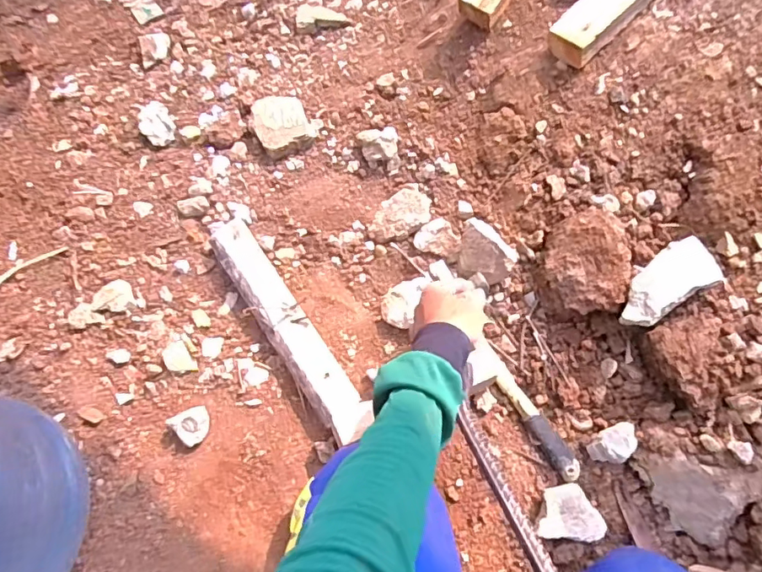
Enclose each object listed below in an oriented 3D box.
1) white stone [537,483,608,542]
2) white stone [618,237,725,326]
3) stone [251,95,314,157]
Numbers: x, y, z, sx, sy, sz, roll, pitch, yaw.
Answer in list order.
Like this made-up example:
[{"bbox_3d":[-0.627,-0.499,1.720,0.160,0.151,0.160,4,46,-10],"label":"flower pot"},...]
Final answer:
[{"bbox_3d":[0.234,0.280,0.644,0.083,0.015,0.064,3,62,1],"label":"white stone"},{"bbox_3d":[0.352,-0.001,0.634,0.132,0.023,0.066,-42,69,-4],"label":"white stone"},{"bbox_3d":[-0.150,-0.244,0.780,0.081,0.037,0.101,-18,64,-9],"label":"stone"}]

